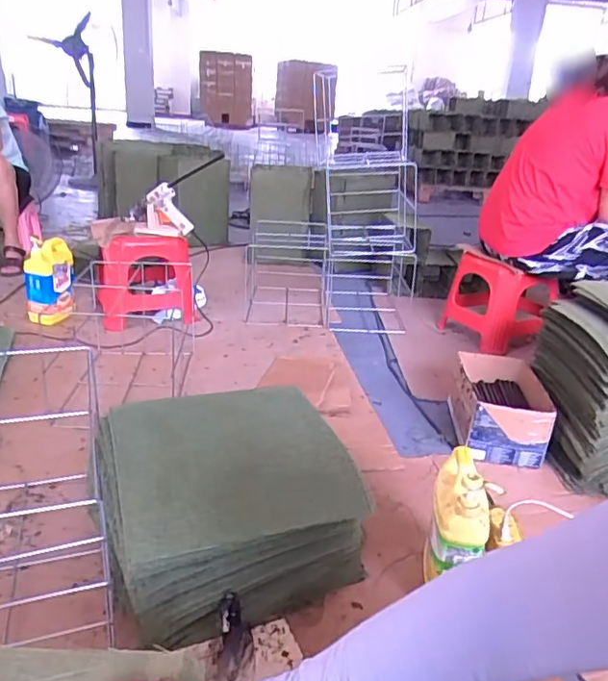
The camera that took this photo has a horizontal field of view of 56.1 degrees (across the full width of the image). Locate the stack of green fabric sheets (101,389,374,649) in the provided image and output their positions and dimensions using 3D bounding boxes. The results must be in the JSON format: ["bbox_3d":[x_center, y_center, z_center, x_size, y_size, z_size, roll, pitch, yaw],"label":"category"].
[{"bbox_3d":[-0.119,0.253,0.888,0.347,0.215,0.312,-8,27,-27],"label":"stack of green fabric sheets"}]

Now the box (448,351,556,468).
[{"bbox_3d":[0.460,0.154,1.339,0.199,0.140,0.275,7,24,4],"label":"box"}]

